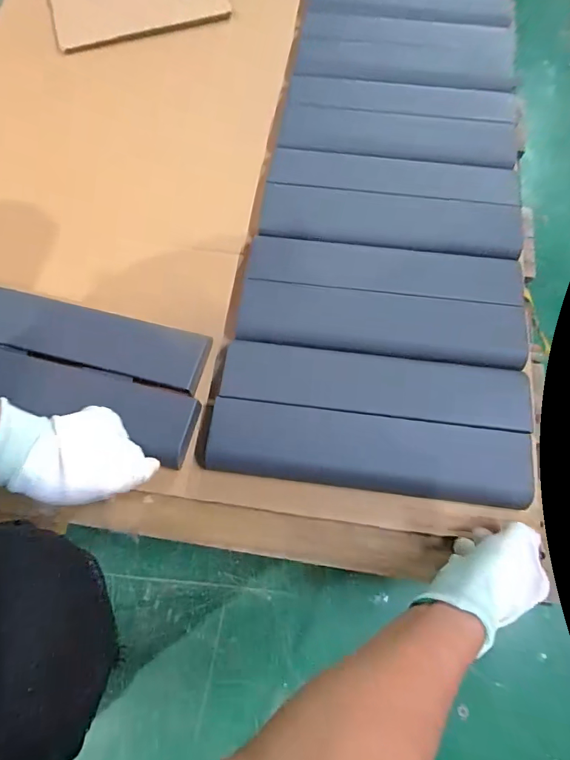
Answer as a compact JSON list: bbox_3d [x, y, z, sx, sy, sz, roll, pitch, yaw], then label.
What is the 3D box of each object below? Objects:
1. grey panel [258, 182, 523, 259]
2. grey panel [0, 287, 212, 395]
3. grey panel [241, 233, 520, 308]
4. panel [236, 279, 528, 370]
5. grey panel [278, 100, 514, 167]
[{"bbox_3d":[0.131,-0.202,0.535,0.318,0.013,0.077,7,72,6],"label":"grey panel"},{"bbox_3d":[-0.246,-0.056,0.478,0.313,0.030,0.070,12,72,8],"label":"grey panel"},{"bbox_3d":[0.116,-0.134,0.506,0.313,0.009,0.067,7,69,5],"label":"grey panel"},{"bbox_3d":[0.108,-0.064,0.486,0.318,0.015,0.075,6,72,6],"label":"panel"},{"bbox_3d":[0.153,-0.340,0.587,0.311,0.013,0.082,7,72,6],"label":"grey panel"}]

